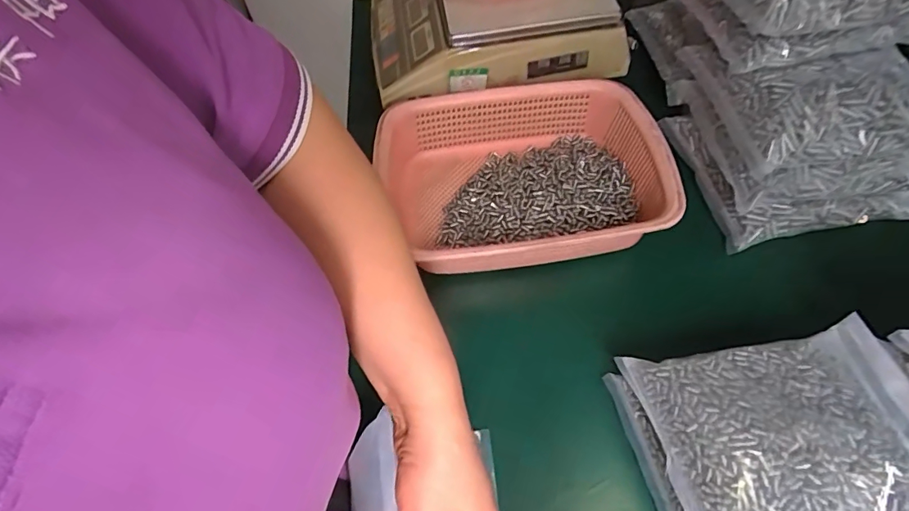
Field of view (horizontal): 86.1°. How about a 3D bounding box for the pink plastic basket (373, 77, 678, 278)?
[{"bbox_3d":[0.072,-0.084,0.531,0.288,0.069,0.231,-12,56,-3],"label":"pink plastic basket"}]

